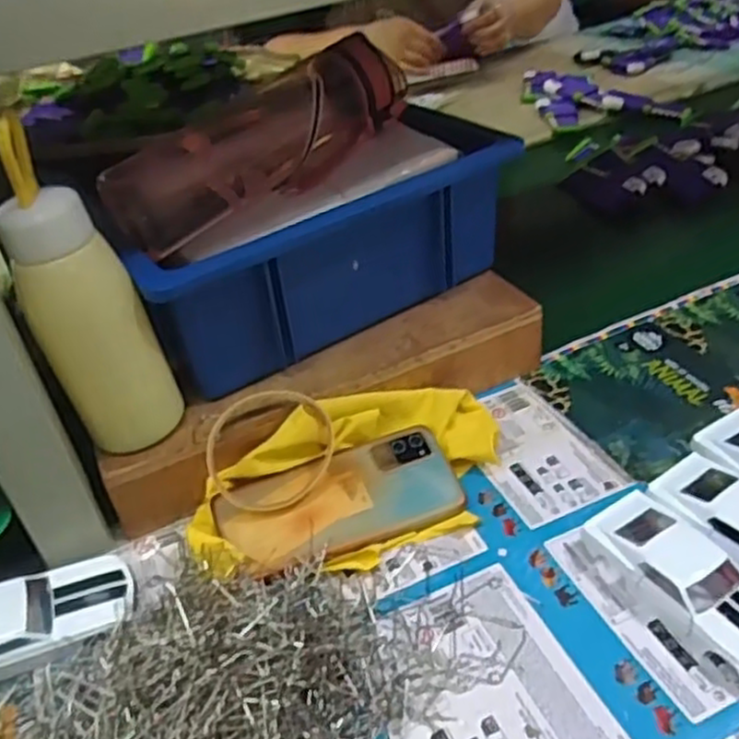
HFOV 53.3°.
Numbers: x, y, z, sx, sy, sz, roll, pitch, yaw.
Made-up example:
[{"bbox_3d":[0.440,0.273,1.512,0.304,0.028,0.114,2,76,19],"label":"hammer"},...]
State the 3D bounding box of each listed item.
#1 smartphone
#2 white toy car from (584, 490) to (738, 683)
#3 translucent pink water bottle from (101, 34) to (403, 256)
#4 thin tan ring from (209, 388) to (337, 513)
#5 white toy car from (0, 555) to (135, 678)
[{"bbox_3d":[-0.020,0.089,0.508,0.161,0.013,0.076,-16,52,-16],"label":"smartphone"},{"bbox_3d":[0.191,0.125,0.432,0.053,0.030,0.130,-23,42,-19],"label":"white toy car"},{"bbox_3d":[-0.083,-0.181,0.577,0.242,0.085,0.092,-30,42,-26],"label":"translucent pink water bottle"},{"bbox_3d":[-0.069,0.055,0.509,0.083,0.014,0.085,1,79,-7],"label":"thin tan ring"},{"bbox_3d":[-0.211,0.153,0.450,0.128,0.034,0.056,-15,40,-9],"label":"white toy car"}]

